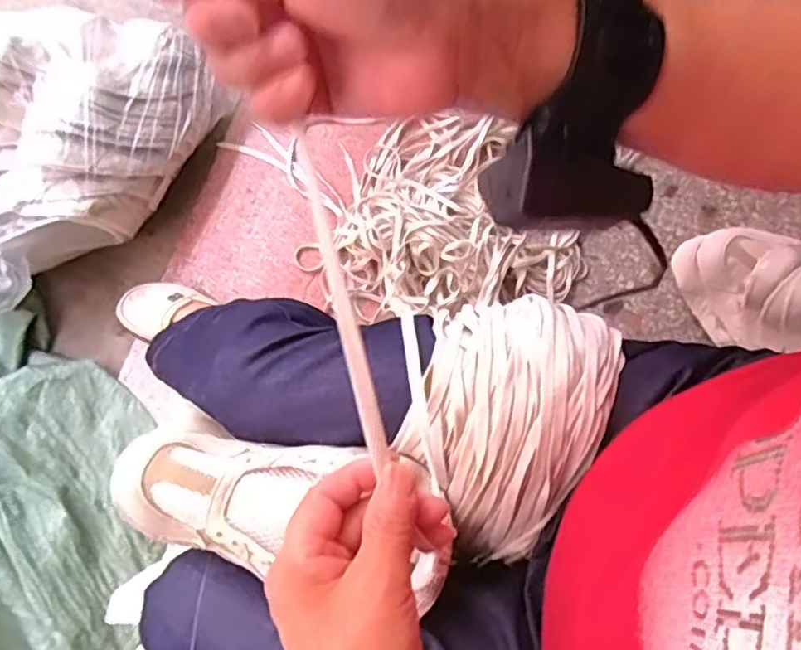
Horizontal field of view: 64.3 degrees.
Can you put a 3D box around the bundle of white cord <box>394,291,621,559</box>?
[{"bbox_3d":[0.068,0.059,0.418,0.114,0.057,0.173,23,78,4],"label":"bundle of white cord"}]

